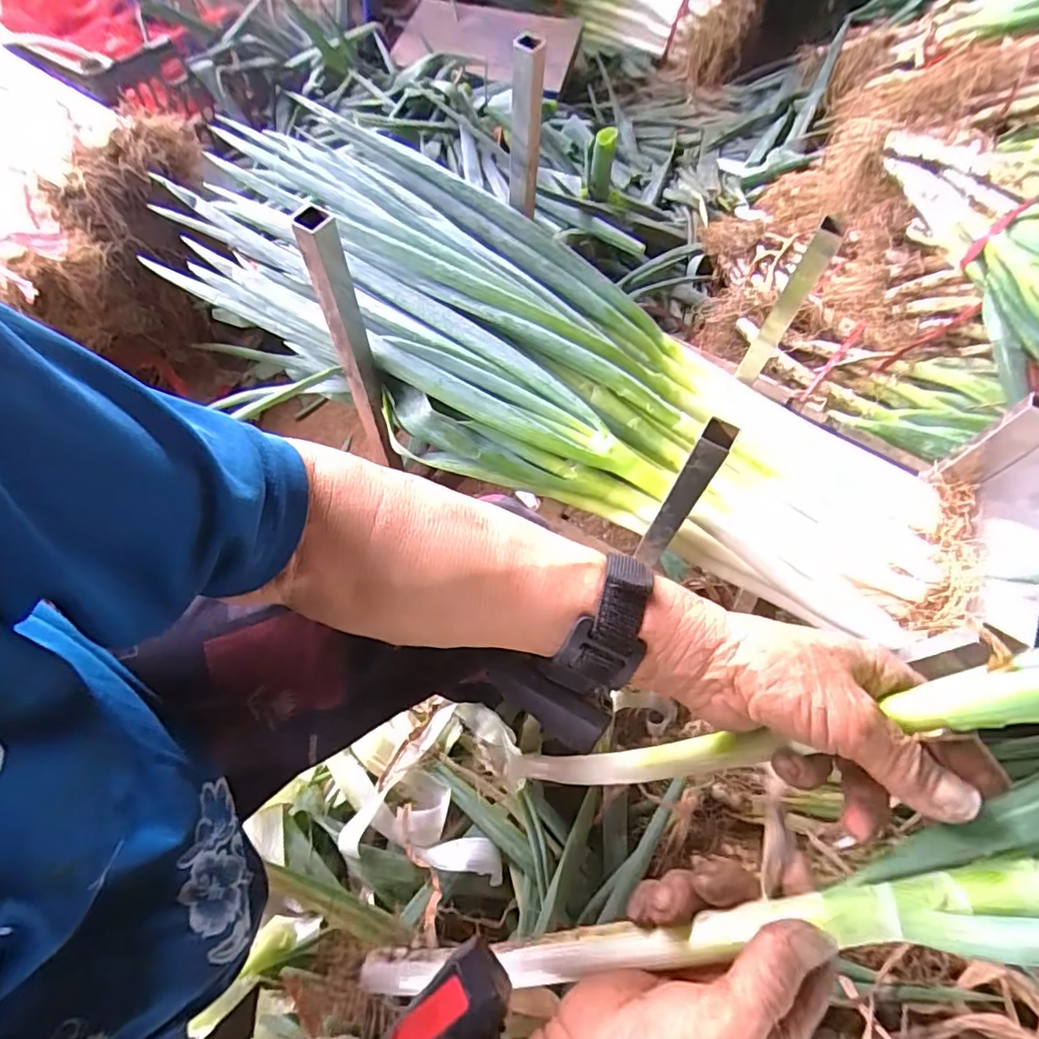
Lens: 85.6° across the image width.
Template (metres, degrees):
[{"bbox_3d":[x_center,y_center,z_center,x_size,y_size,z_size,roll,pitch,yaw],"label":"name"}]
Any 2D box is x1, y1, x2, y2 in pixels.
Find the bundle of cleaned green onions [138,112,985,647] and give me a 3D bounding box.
[{"bbox_3d":[0.071,-0.164,0.622,0.871,0.150,0.303,26,67,11],"label":"bundle of cleaned green onions"}]

